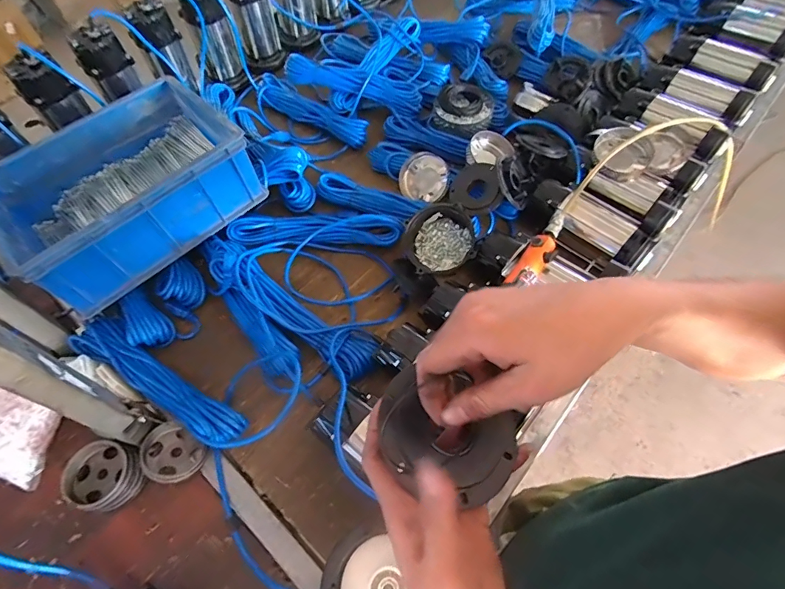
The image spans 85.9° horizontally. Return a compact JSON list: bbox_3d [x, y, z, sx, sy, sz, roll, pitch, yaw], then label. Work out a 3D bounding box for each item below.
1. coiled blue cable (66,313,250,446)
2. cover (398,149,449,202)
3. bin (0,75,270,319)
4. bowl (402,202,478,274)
[{"bbox_3d":[-0.377,0.130,0.664,0.351,0.046,0.065,28,64,17],"label":"coiled blue cable"},{"bbox_3d":[0.067,-0.249,0.900,0.110,0.101,0.020,13,28,21],"label":"cover"},{"bbox_3d":[-0.492,-0.194,0.781,0.315,0.170,0.391,38,67,21],"label":"bin"},{"bbox_3d":[0.089,-0.102,0.778,0.134,0.075,0.117,-2,59,1],"label":"bowl"}]

